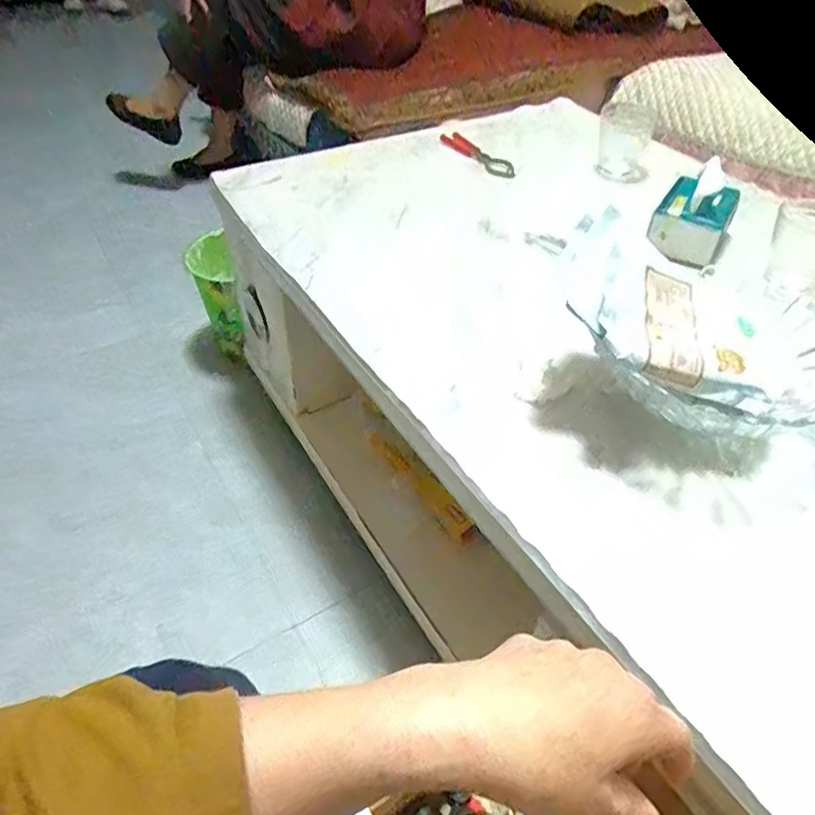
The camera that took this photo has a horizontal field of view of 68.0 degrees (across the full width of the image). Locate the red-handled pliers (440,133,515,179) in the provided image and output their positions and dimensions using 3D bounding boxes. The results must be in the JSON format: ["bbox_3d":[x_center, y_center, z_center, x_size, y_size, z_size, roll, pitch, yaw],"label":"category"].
[{"bbox_3d":[0.117,-0.420,1.003,0.049,0.011,0.179,-21,47,-22],"label":"red-handled pliers"}]

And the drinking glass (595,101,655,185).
[{"bbox_3d":[0.344,-0.417,0.962,0.087,0.101,0.075,13,44,13],"label":"drinking glass"}]

